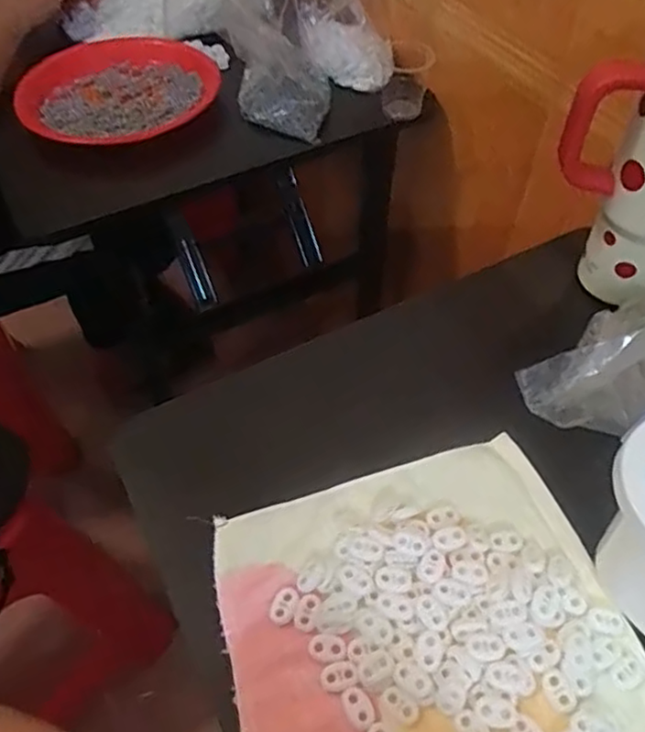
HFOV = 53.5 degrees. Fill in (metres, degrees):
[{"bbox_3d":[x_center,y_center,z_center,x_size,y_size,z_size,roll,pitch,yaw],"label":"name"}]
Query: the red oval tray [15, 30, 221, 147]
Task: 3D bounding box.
[{"bbox_3d":[-0.253,-0.347,0.788,0.237,0.029,0.259,-21,55,-15],"label":"red oval tray"}]

